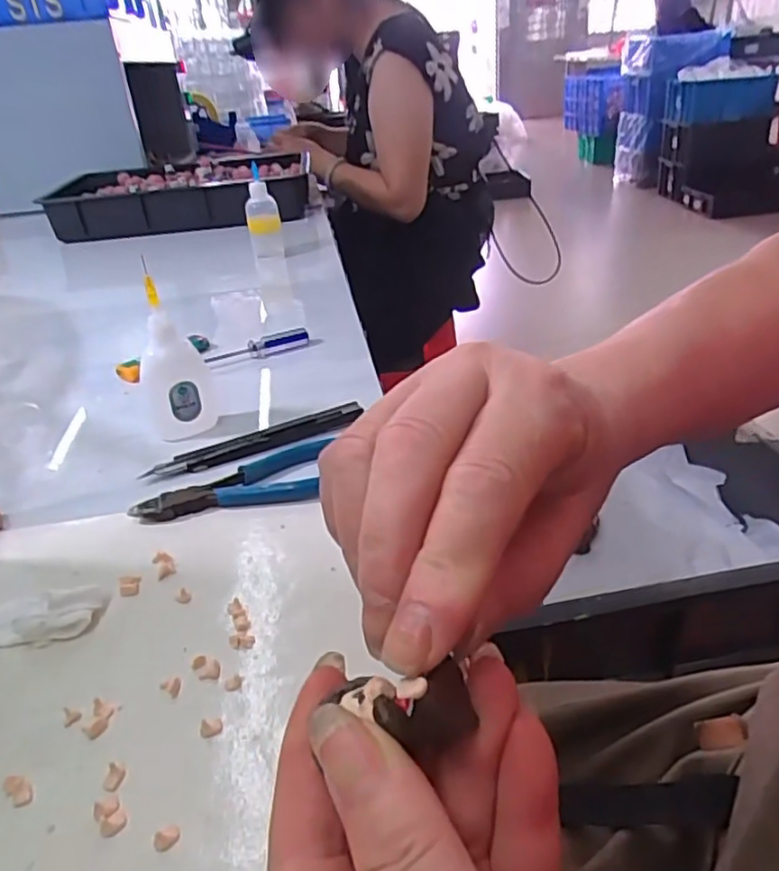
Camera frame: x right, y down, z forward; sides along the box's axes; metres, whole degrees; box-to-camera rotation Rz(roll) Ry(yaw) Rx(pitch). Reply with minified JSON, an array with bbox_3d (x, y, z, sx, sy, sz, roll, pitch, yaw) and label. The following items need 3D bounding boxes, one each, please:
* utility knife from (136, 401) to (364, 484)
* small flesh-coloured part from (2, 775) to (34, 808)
[{"bbox_3d":[-0.082,0.003,0.411,0.137,0.012,0.017,-16,32,-19],"label":"utility knife"},{"bbox_3d":[-0.126,0.120,0.222,0.014,0.004,0.007,19,38,35],"label":"small flesh-coloured part"}]

